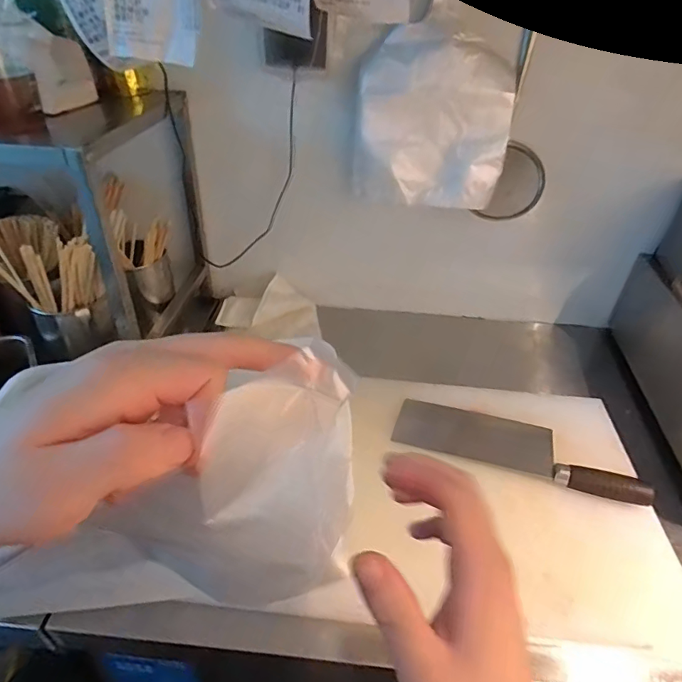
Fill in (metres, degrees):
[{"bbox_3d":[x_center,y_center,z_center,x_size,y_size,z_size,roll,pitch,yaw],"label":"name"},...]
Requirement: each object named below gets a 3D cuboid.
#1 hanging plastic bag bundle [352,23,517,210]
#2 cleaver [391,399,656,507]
[{"bbox_3d":[0.127,-0.299,0.653,0.207,0.208,0.047,2,39,-1],"label":"hanging plastic bag bundle"},{"bbox_3d":[0.225,0.130,0.613,0.301,0.030,0.087,16,40,15],"label":"cleaver"}]

